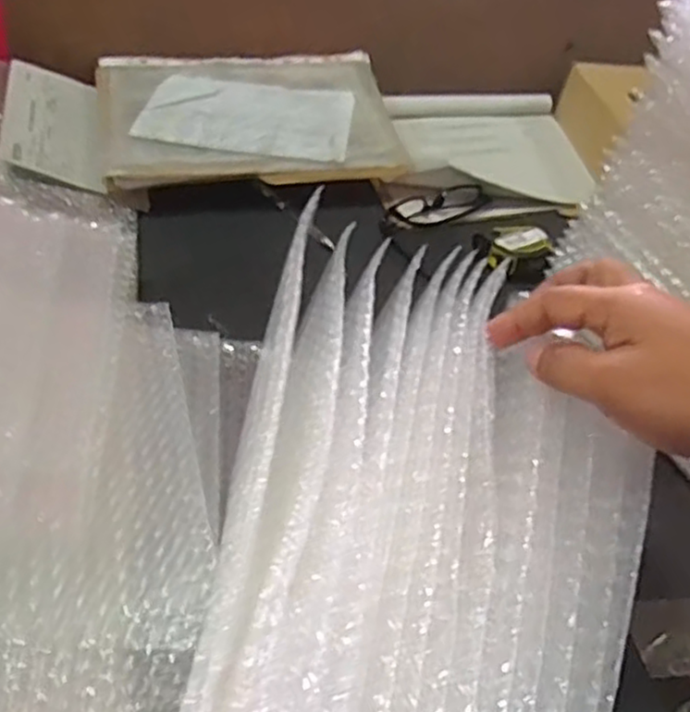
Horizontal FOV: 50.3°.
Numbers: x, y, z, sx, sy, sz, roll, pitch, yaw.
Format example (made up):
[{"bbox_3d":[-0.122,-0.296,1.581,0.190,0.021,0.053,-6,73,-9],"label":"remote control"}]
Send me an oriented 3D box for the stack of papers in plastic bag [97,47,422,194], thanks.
[{"bbox_3d":[-0.103,-0.252,0.785,0.294,0.046,0.221,-6,45,-13],"label":"stack of papers in plastic bag"}]

